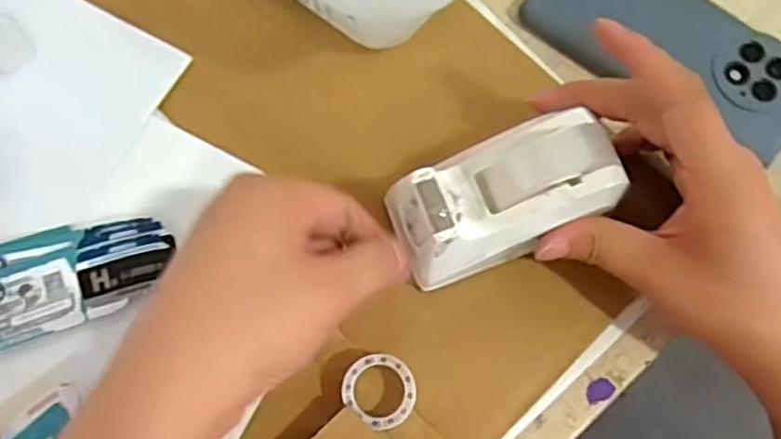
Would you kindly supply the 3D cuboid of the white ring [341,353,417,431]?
[{"bbox_3d":[-0.005,0.084,0.332,0.035,0.015,0.036,0,71,-1],"label":"white ring"}]

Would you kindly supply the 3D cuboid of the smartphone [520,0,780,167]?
[{"bbox_3d":[0.162,-0.103,0.394,0.165,0.010,0.075,34,74,10],"label":"smartphone"}]

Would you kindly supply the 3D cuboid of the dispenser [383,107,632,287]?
[{"bbox_3d":[0.055,-0.010,0.326,0.103,0.057,0.051,-20,73,-8],"label":"dispenser"}]

